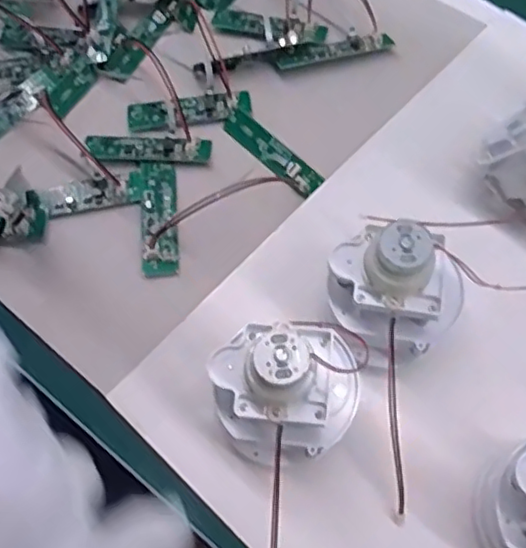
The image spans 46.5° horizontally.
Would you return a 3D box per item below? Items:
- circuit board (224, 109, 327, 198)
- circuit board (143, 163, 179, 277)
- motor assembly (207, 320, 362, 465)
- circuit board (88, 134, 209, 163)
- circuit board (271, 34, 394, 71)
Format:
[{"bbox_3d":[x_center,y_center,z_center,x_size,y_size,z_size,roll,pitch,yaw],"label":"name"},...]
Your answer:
[{"bbox_3d":[0.005,-0.078,0.391,0.022,0.011,0.079,-40,68,-17],"label":"circuit board"},{"bbox_3d":[-0.063,-0.036,0.374,0.021,0.013,0.077,-6,62,-1],"label":"circuit board"},{"bbox_3d":[0.011,0.057,0.287,0.064,0.085,0.051,-11,64,-6],"label":"motor assembly"},{"bbox_3d":[-0.074,-0.082,0.393,0.079,0.004,0.019,2,62,3],"label":"circuit board"},{"bbox_3d":[0.049,-0.153,0.419,0.080,0.006,0.013,-14,63,-5],"label":"circuit board"}]

